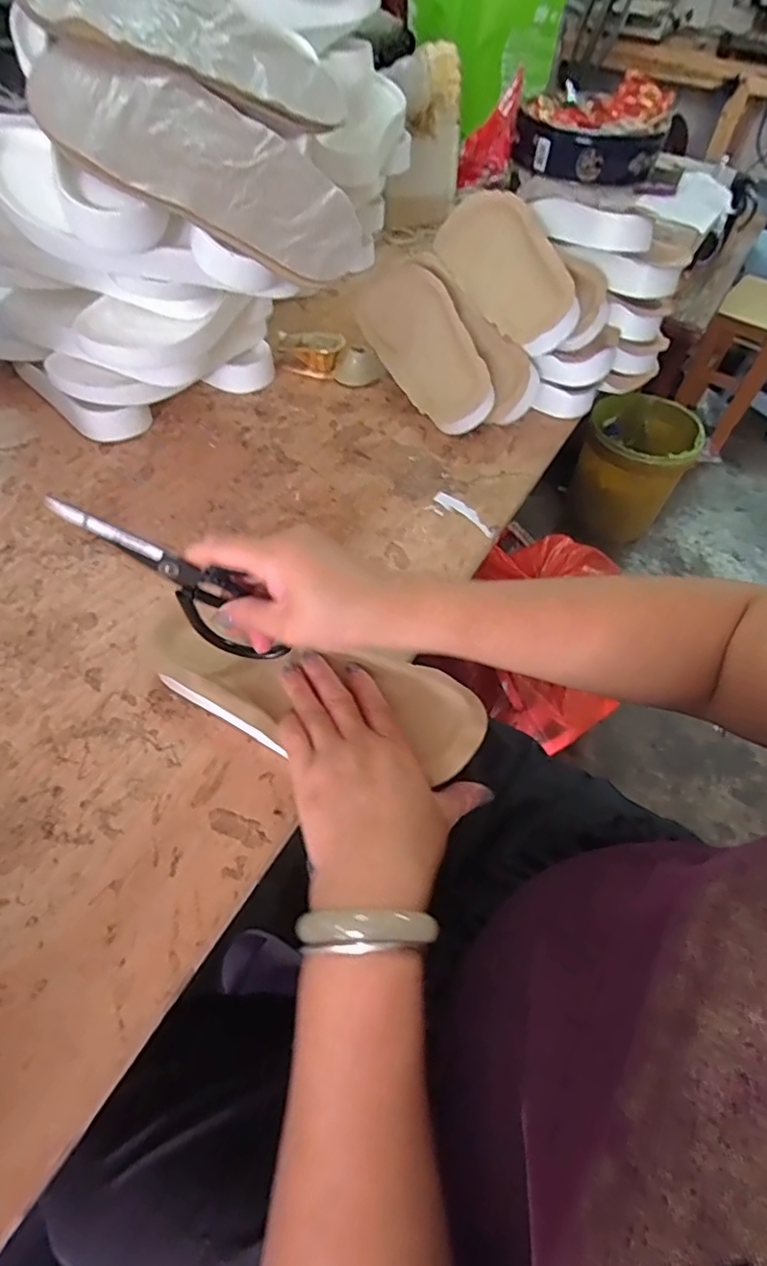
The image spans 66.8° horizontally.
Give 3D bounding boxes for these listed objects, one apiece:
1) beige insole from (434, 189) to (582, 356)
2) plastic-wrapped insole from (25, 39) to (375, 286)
[{"bbox_3d":[0.132,-0.403,0.634,0.096,0.027,0.234,-37,64,22],"label":"beige insole"},{"bbox_3d":[-0.131,-0.351,0.438,0.254,0.019,0.114,18,75,-13],"label":"plastic-wrapped insole"}]

